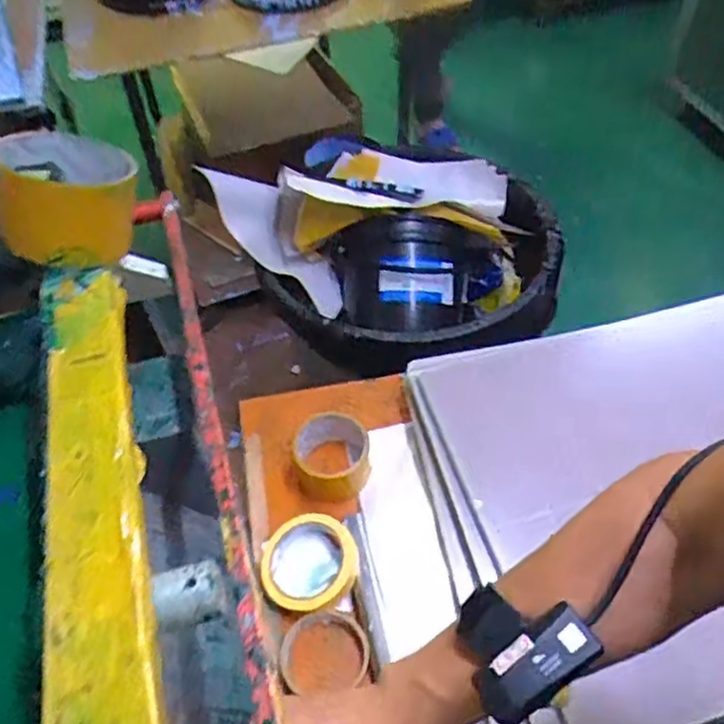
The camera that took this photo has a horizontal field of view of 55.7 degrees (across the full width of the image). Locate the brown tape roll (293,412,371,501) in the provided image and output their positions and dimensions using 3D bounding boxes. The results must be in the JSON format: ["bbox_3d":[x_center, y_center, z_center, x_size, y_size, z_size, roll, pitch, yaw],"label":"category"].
[{"bbox_3d":[-0.035,0.104,0.788,0.087,0.055,0.096,-2,51,0],"label":"brown tape roll"}]

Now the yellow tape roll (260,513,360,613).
[{"bbox_3d":[-0.055,0.207,0.711,0.102,0.034,0.095,-1,51,1],"label":"yellow tape roll"}]

